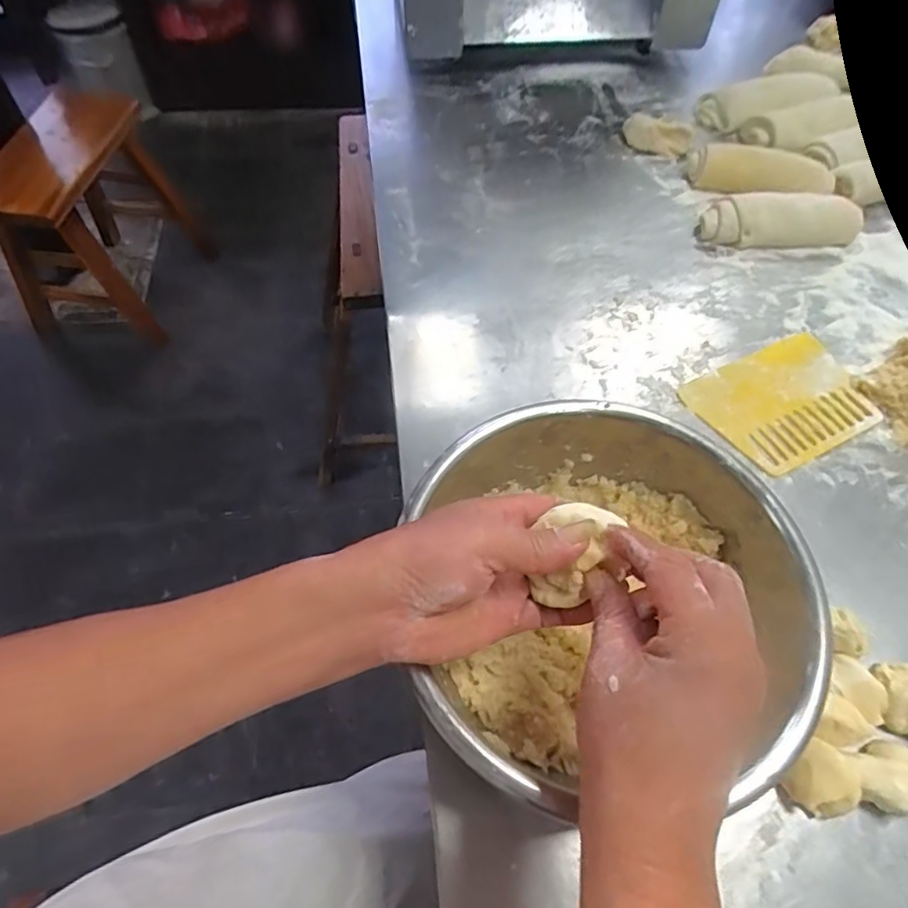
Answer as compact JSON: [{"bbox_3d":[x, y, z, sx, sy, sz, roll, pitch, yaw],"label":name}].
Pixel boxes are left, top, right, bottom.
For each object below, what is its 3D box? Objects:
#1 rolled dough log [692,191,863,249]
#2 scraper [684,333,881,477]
[{"bbox_3d":[0.370,-0.267,0.659,0.177,0.045,0.066,-4,59,-4],"label":"rolled dough log"},{"bbox_3d":[0.311,-0.050,0.545,0.163,0.004,0.117,-23,62,-15],"label":"scraper"}]

